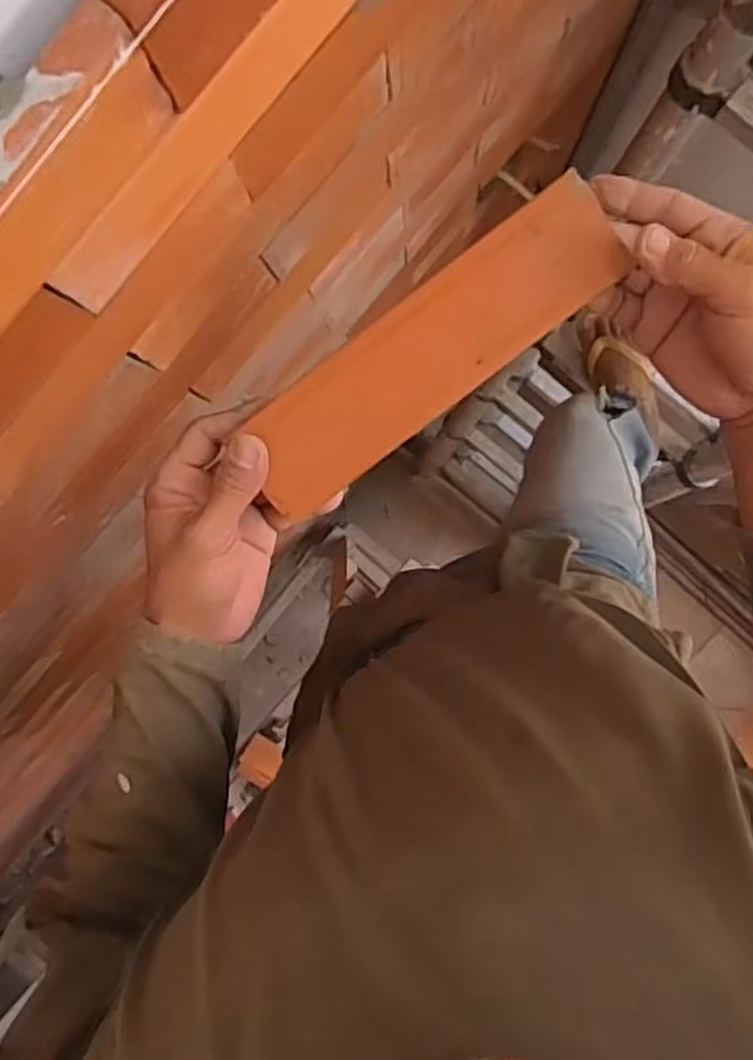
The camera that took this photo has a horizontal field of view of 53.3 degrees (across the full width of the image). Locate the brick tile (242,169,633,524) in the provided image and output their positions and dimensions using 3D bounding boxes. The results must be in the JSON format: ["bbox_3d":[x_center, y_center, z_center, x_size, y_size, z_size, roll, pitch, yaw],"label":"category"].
[{"bbox_3d":[0.028,-0.094,0.397,0.221,0.019,0.059,-38,90,4],"label":"brick tile"}]

